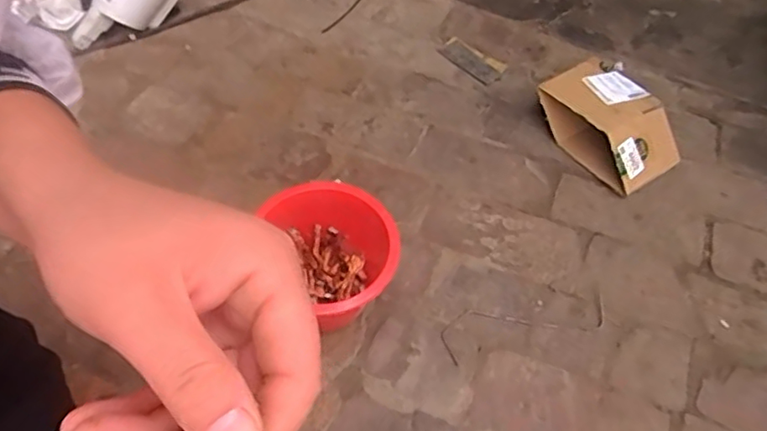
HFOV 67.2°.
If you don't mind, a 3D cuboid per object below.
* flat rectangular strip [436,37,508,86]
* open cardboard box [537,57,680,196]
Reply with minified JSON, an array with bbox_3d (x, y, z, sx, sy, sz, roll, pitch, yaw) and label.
[{"bbox_3d":[0.170,-0.303,1.121,0.067,0.007,0.138,-38,64,-27],"label":"flat rectangular strip"},{"bbox_3d":[0.372,-0.152,0.959,0.145,0.077,0.230,-23,56,-17],"label":"open cardboard box"}]

